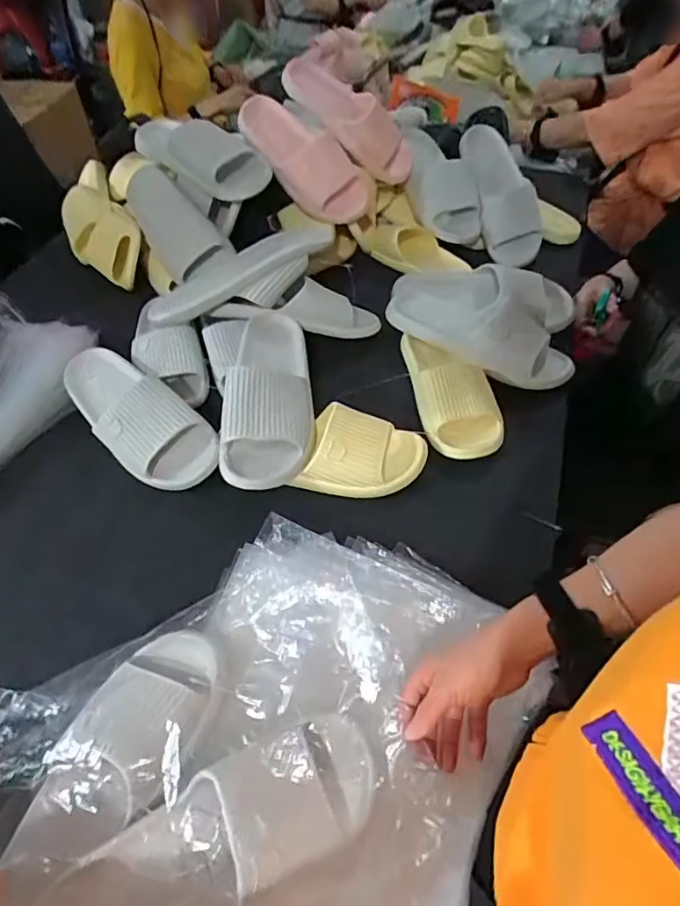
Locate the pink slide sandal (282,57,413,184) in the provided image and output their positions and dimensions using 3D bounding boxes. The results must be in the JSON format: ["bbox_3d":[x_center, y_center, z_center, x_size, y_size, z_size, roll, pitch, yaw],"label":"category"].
[{"bbox_3d":[0.011,-0.622,0.986,0.303,0.098,0.108,42,60,3],"label":"pink slide sandal"}]

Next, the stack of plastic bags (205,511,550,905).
[{"bbox_3d":[-0.007,0.269,0.435,0.300,0.044,0.435,15,53,11],"label":"stack of plastic bags"}]

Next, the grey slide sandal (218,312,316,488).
[{"bbox_3d":[-0.087,-0.095,0.706,0.112,0.070,0.295,3,51,2],"label":"grey slide sandal"}]

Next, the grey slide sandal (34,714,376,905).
[{"bbox_3d":[-0.086,0.278,0.384,0.247,0.053,0.090,-24,55,-20],"label":"grey slide sandal"}]

